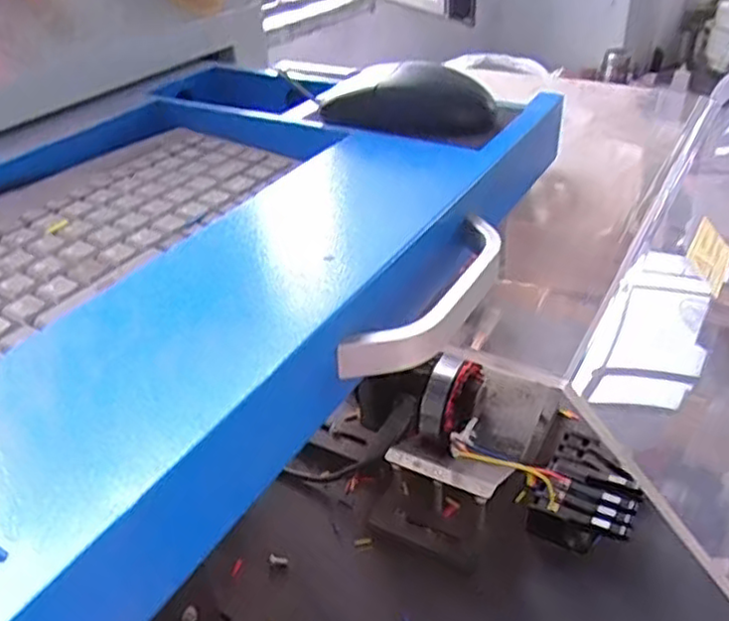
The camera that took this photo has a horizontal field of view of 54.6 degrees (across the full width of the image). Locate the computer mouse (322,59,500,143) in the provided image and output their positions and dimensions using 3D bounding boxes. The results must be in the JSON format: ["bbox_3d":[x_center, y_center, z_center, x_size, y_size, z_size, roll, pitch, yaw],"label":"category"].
[{"bbox_3d":[0.029,-0.135,0.455,0.098,0.033,0.060,16,38,24],"label":"computer mouse"}]

